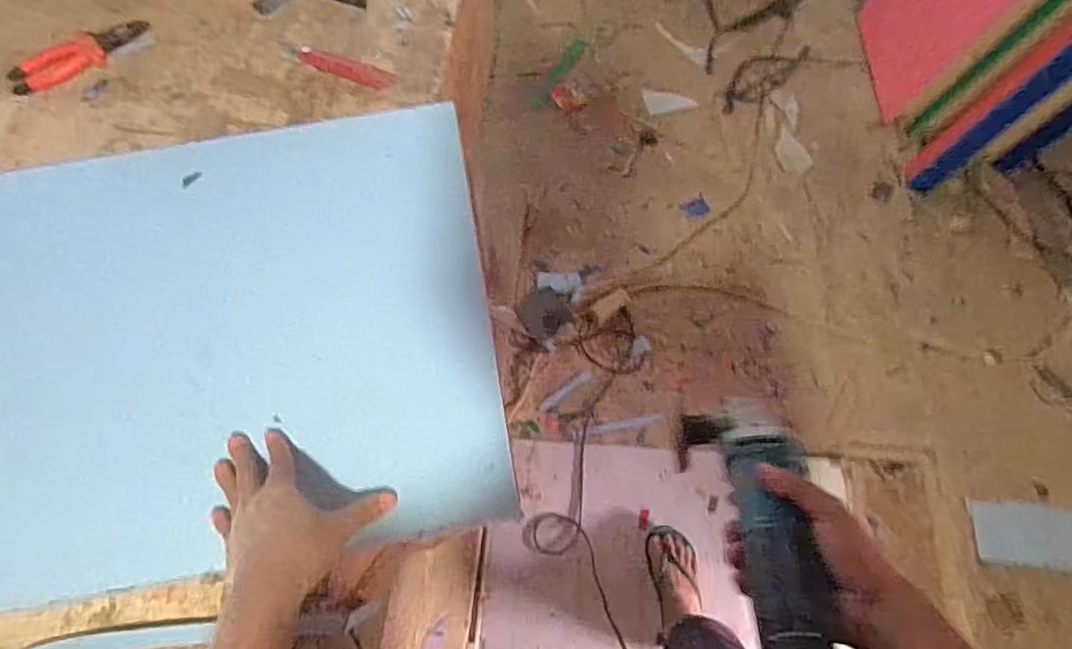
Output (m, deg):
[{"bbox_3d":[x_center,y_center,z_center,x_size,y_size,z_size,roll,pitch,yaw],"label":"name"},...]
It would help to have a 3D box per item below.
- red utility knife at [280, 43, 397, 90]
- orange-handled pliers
[{"bbox_3d":[-0.274,-0.357,0.854,0.174,0.019,0.029,18,67,9],"label":"red utility knife"},{"bbox_3d":[-0.640,-0.380,0.871,0.189,0.014,0.065,-34,70,-13],"label":"orange-handled pliers"}]

